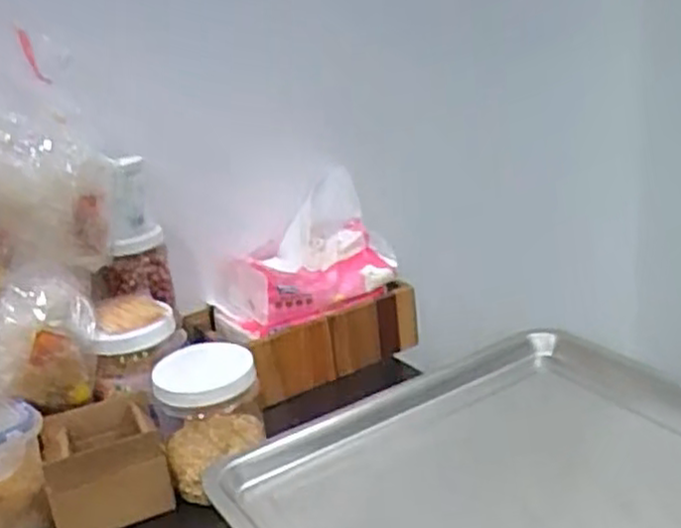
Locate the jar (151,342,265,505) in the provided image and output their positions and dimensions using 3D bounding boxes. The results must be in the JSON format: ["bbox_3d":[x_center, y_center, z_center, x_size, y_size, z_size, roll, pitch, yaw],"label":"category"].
[{"bbox_3d":[-0.124,0.143,0.708,0.091,0.113,0.090,-10,21,-13],"label":"jar"}]

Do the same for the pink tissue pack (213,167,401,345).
[{"bbox_3d":[-0.056,-0.013,0.904,0.220,0.129,0.147,-21,25,-35],"label":"pink tissue pack"}]

